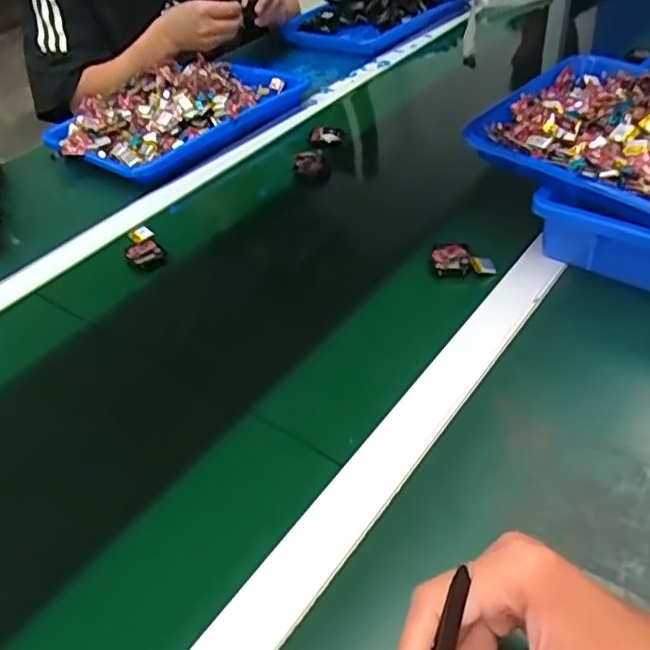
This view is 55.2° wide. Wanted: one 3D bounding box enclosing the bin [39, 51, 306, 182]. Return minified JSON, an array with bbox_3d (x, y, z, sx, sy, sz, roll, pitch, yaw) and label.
[{"bbox_3d":[-0.213,-0.317,0.891,0.226,0.065,0.345,29,53,36],"label":"bin"}]

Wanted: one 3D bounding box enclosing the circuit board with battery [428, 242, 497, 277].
[{"bbox_3d":[0.130,-0.060,0.589,0.061,0.017,0.033,12,45,24],"label":"circuit board with battery"}]

